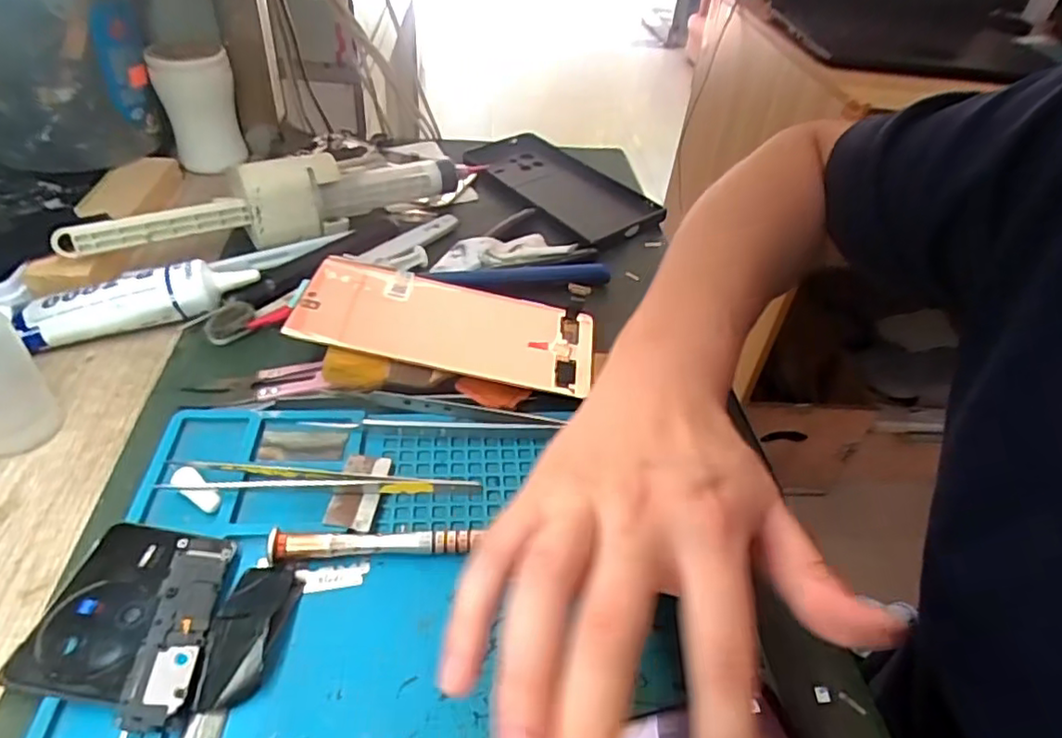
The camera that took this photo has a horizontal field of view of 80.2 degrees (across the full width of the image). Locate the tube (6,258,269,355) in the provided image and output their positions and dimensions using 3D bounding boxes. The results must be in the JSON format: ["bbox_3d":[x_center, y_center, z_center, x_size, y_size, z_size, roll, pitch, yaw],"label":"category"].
[{"bbox_3d":[-0.212,-0.039,0.343,0.116,0.027,0.025,-12,45,-20],"label":"tube"}]

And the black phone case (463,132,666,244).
[{"bbox_3d":[0.026,-0.152,0.521,0.083,0.012,0.178,-25,50,-30],"label":"black phone case"}]

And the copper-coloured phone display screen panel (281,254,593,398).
[{"bbox_3d":[-0.044,-0.024,0.346,0.157,0.009,0.072,12,42,-4],"label":"copper-coloured phone display screen panel"}]

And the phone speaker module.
[{"bbox_3d":[-0.123,0.090,0.223,0.020,0.008,0.068,1,42,-7],"label":"phone speaker module"}]

